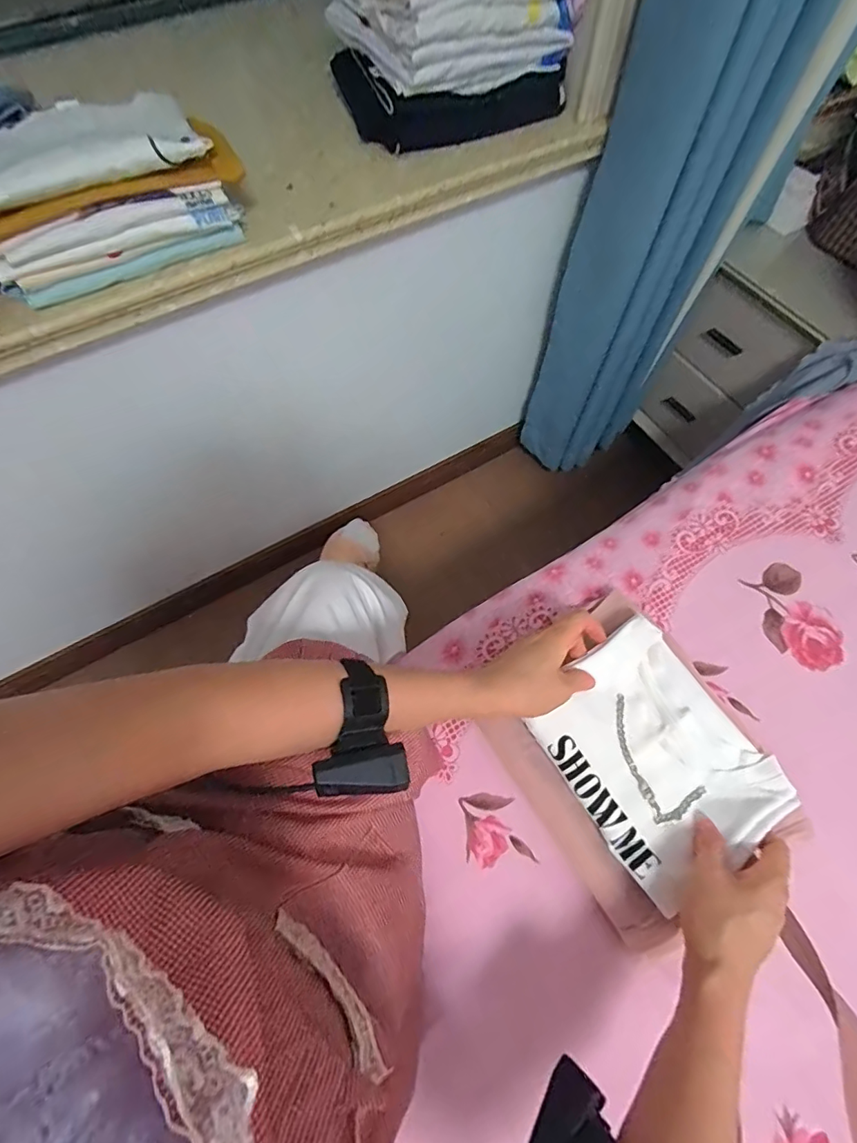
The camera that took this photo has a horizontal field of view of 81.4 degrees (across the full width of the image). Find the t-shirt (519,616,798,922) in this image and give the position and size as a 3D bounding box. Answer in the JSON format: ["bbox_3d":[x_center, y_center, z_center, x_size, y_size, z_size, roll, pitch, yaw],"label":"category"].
[{"bbox_3d":[0.213,0.171,0.473,0.169,0.029,0.205,-33,69,-12],"label":"t-shirt"}]

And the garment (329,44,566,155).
[{"bbox_3d":[0.023,-0.698,0.708,0.276,0.066,0.200,-22,67,-10],"label":"garment"}]

